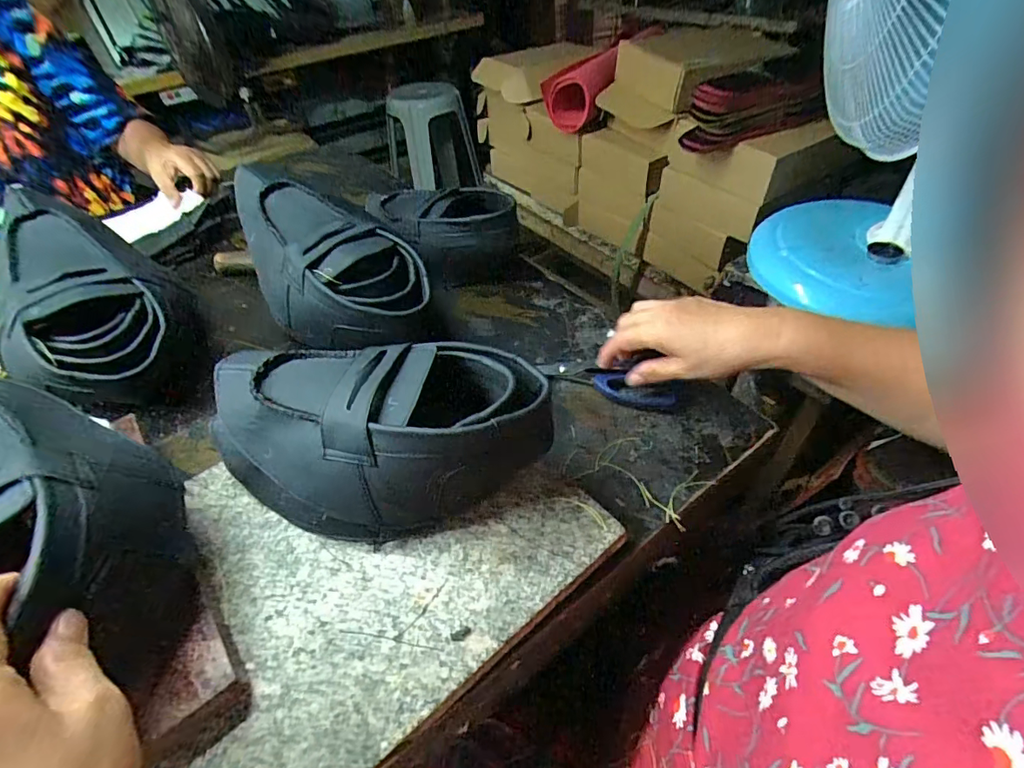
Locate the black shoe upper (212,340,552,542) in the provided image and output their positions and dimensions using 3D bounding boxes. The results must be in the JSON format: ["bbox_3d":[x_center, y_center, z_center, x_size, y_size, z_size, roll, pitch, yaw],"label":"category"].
[{"bbox_3d":[-0.100,0.039,0.358,0.249,0.087,0.116,0,46,6],"label":"black shoe upper"}]

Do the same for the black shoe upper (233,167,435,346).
[{"bbox_3d":[-0.200,-0.134,0.518,0.136,0.110,0.256,-30,50,-22],"label":"black shoe upper"}]

